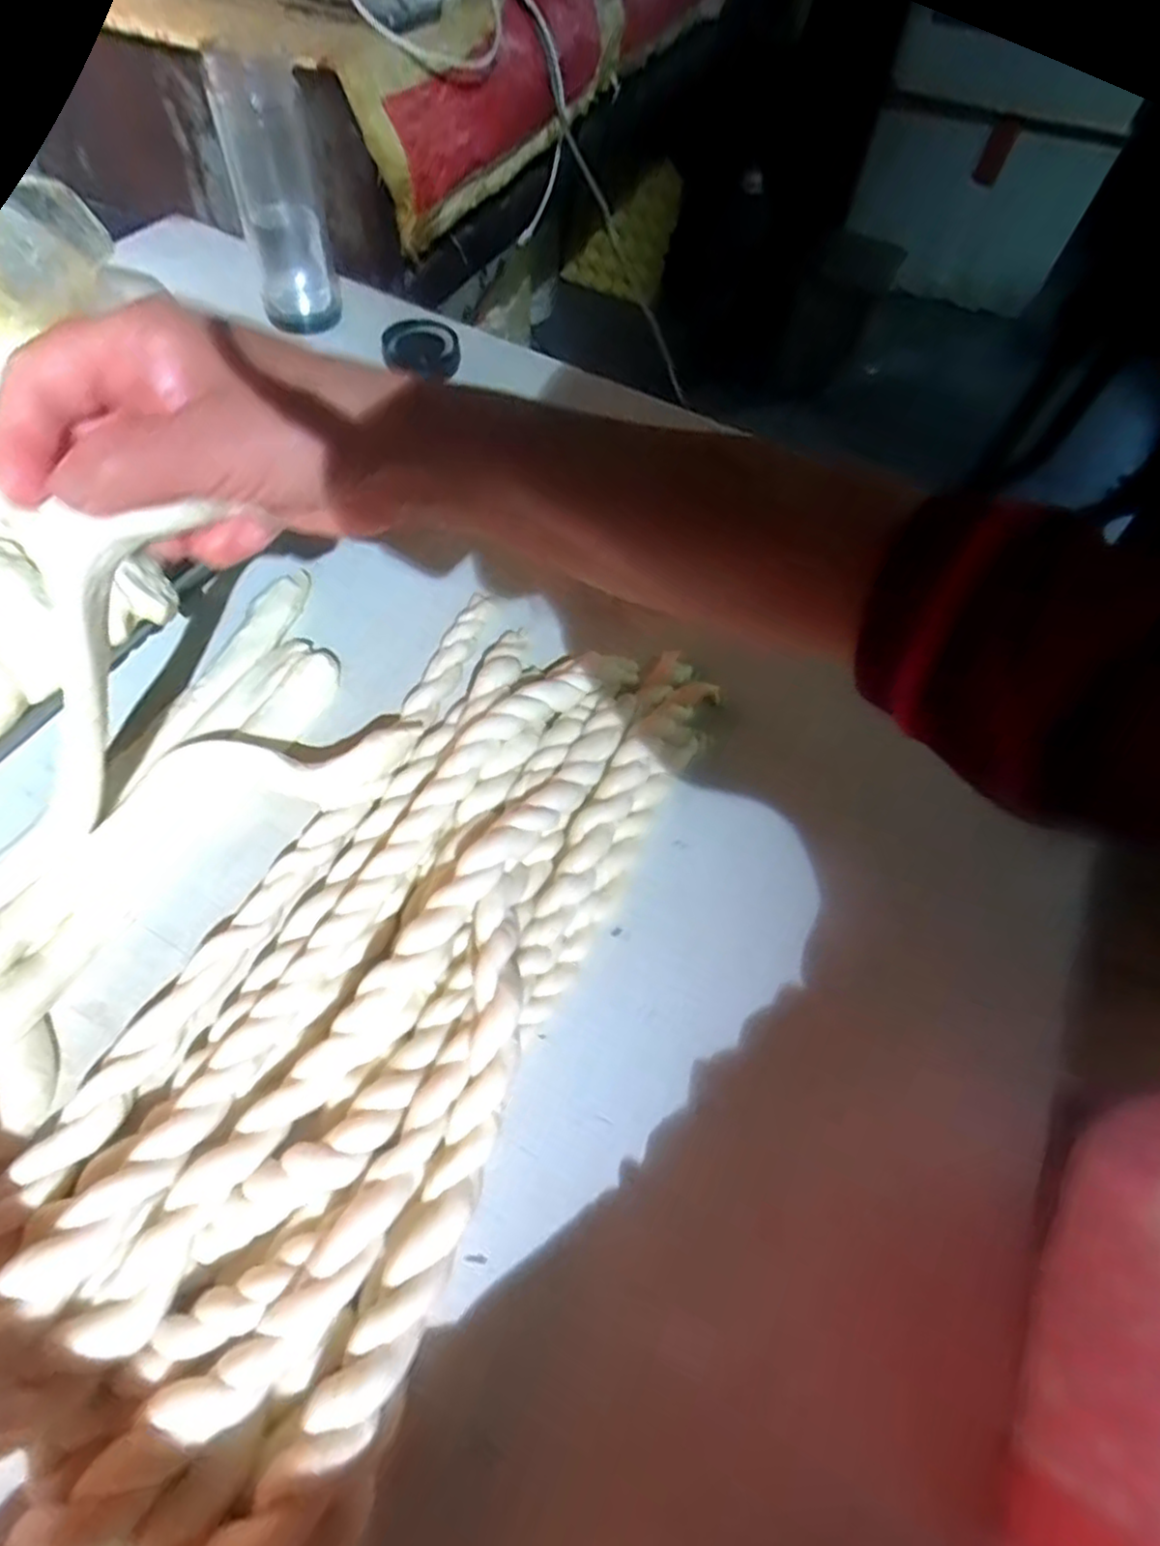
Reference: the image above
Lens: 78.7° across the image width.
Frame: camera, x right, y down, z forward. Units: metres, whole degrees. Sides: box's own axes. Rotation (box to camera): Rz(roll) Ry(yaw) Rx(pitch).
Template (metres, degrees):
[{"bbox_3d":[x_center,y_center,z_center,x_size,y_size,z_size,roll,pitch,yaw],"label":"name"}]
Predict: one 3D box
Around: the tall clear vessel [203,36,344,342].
[{"bbox_3d":[-0.247,-0.467,0.577,0.068,0.179,0.068,-18,63,-14],"label":"tall clear vessel"}]

